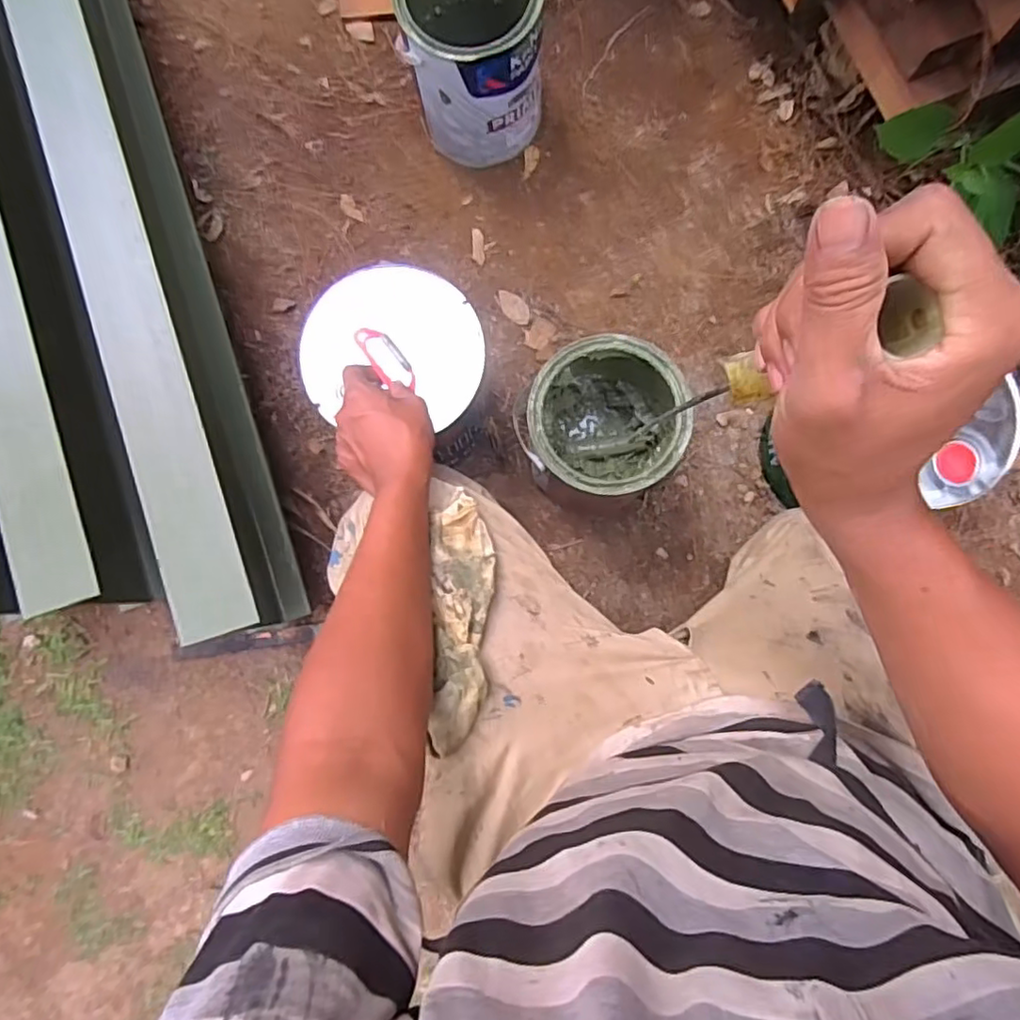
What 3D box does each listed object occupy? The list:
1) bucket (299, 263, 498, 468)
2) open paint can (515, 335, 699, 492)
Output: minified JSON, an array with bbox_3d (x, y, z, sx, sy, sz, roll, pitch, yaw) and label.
[{"bbox_3d":[-0.117,-0.153,0.725,0.181,0.195,0.183,0,85,1],"label":"bucket"},{"bbox_3d":[0.101,-0.089,0.713,0.153,0.184,0.157,0,85,1],"label":"open paint can"}]

